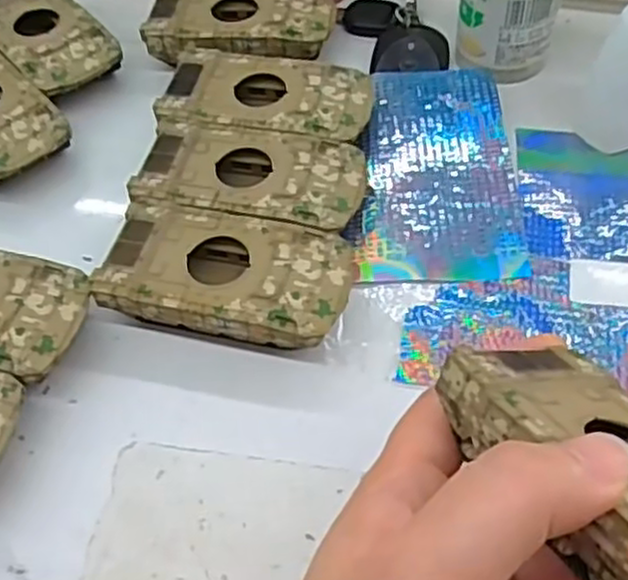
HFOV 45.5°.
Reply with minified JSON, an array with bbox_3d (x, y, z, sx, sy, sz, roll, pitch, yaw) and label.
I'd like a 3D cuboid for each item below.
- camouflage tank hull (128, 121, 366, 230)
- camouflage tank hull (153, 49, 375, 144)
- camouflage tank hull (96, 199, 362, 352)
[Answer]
[{"bbox_3d":[-0.027,-0.046,0.332,0.095,0.022,0.049,8,56,10],"label":"camouflage tank hull"},{"bbox_3d":[-0.022,-0.088,0.359,0.096,0.021,0.056,2,55,6],"label":"camouflage tank hull"},{"bbox_3d":[-0.034,-0.003,0.303,0.094,0.026,0.051,9,56,11],"label":"camouflage tank hull"}]

